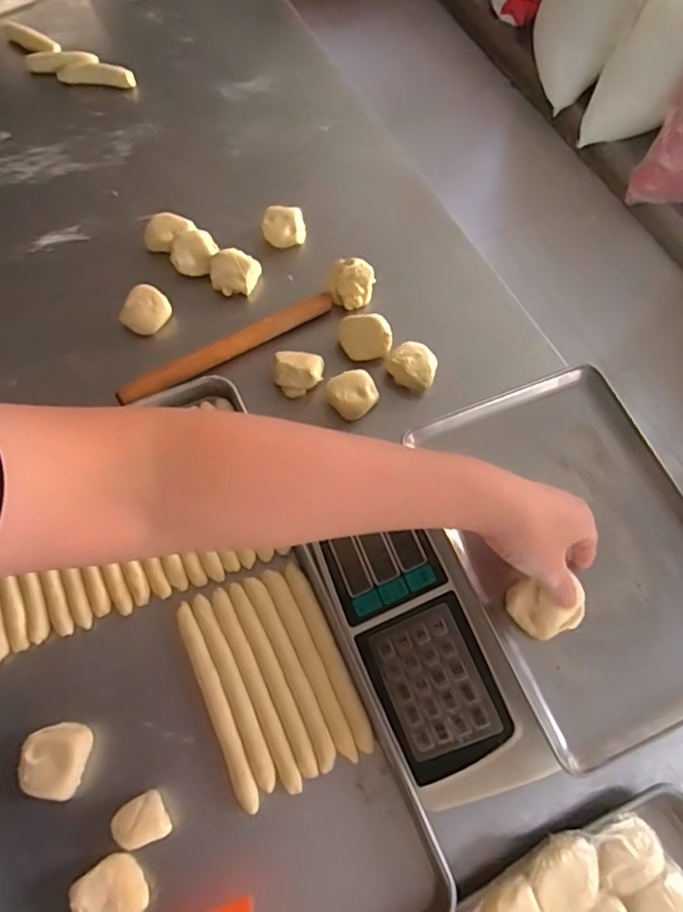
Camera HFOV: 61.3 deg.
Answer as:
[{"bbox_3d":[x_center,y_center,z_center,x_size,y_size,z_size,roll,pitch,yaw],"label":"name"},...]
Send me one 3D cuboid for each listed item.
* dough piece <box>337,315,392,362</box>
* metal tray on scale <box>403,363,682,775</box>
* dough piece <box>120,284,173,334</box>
[{"bbox_3d":[0.031,-0.154,0.739,0.068,0.042,0.048,4,67,1],"label":"dough piece"},{"bbox_3d":[0.230,0.080,0.545,0.234,0.029,0.324,-20,69,-8],"label":"metal tray on scale"},{"bbox_3d":[-0.253,-0.186,0.751,0.057,0.043,0.061,23,69,9],"label":"dough piece"}]

